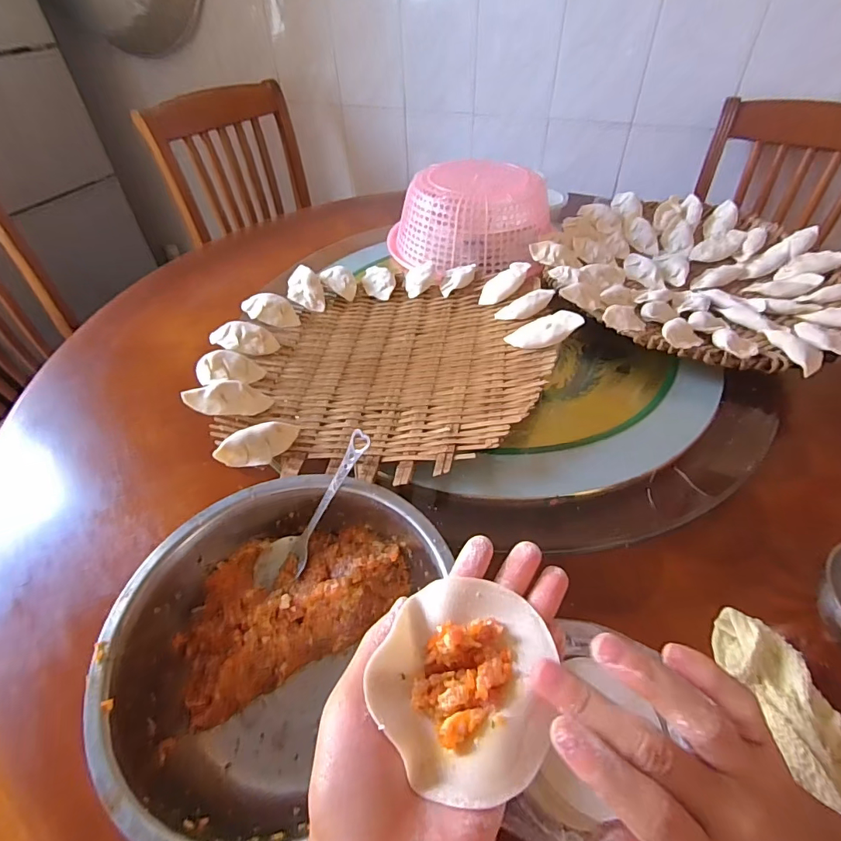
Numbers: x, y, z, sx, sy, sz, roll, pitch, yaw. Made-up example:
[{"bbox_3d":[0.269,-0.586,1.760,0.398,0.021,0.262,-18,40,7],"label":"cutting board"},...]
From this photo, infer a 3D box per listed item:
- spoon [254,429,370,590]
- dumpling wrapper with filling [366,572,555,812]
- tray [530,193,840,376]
[{"bbox_3d":[-0.086,0.072,0.374,0.036,0.022,0.146,37,97,31],"label":"spoon"},{"bbox_3d":[0.019,0.109,0.196,0.073,0.016,0.077,22,50,22],"label":"dumpling wrapper with filling"},{"bbox_3d":[0.354,-0.194,0.627,0.384,0.062,0.374,13,47,14],"label":"tray"}]

